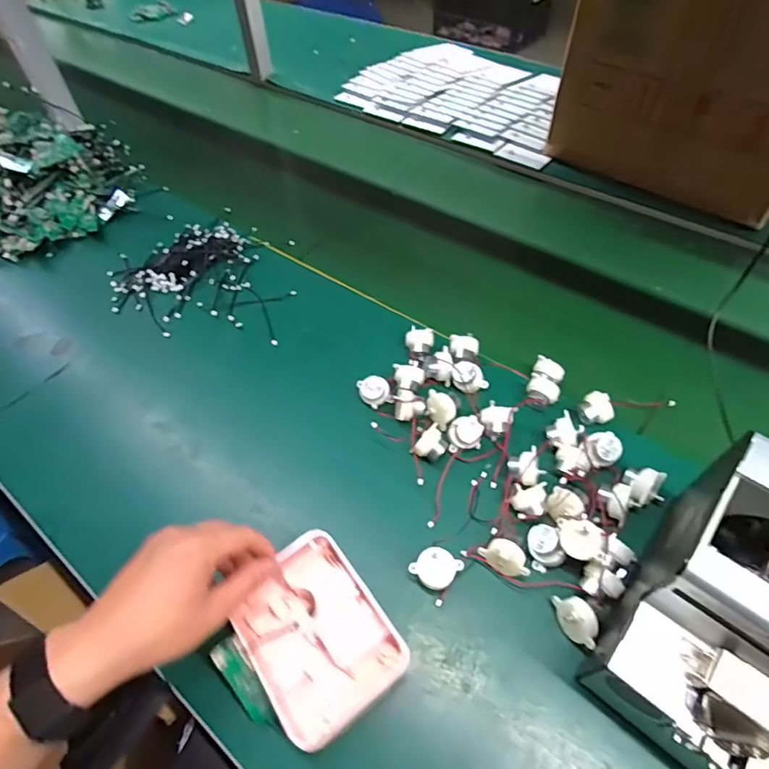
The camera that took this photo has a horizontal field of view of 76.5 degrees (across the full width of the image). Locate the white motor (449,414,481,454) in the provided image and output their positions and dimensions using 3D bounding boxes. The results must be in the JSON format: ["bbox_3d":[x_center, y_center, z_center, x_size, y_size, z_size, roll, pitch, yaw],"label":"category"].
[{"bbox_3d":[0.082,0.050,0.492,0.032,0.030,0.026,3,52,6],"label":"white motor"}]

